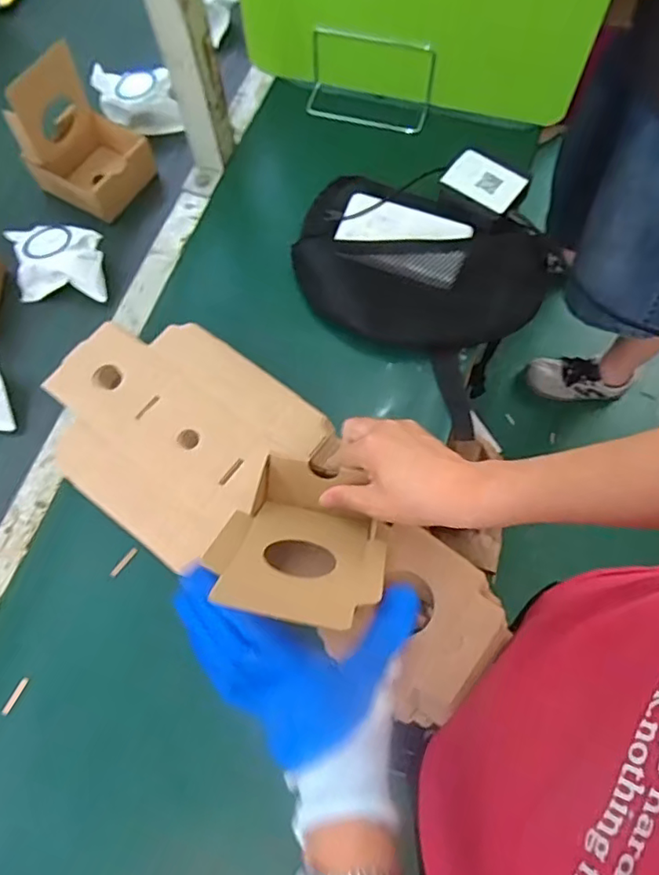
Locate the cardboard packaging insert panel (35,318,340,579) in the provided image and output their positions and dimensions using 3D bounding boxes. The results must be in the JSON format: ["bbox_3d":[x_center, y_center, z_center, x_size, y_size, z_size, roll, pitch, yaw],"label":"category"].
[{"bbox_3d":[-0.153,-0.014,0.551,0.249,0.010,0.190,35,74,15],"label":"cardboard packaging insert panel"}]

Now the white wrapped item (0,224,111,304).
[{"bbox_3d":[-0.309,-0.201,0.663,0.109,0.045,0.077,3,69,4],"label":"white wrapped item"}]

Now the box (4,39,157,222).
[{"bbox_3d":[-0.282,-0.345,0.668,0.101,0.144,0.119,40,74,15],"label":"box"}]

